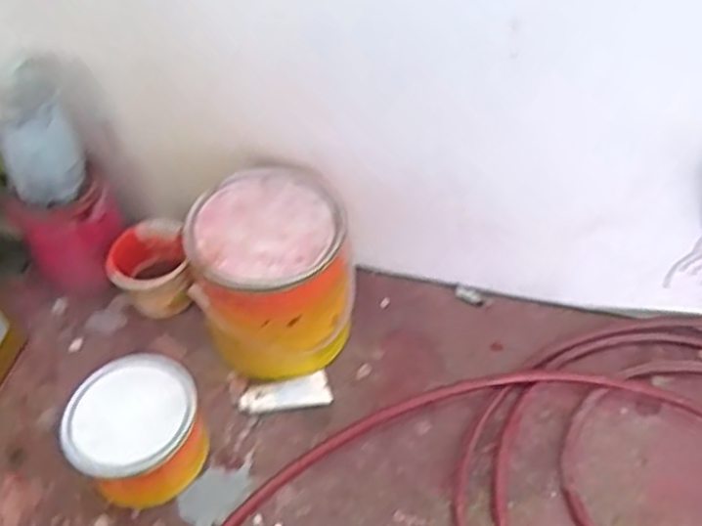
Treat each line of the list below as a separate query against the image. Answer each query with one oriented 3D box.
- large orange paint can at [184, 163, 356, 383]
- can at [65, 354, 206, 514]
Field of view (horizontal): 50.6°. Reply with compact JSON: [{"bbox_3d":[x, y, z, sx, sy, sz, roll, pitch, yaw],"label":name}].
[{"bbox_3d":[-0.079,0.019,0.769,0.148,0.166,0.154,-2,50,2],"label":"large orange paint can"},{"bbox_3d":[-0.204,0.161,0.715,0.122,0.084,0.120,0,49,0],"label":"can"}]

